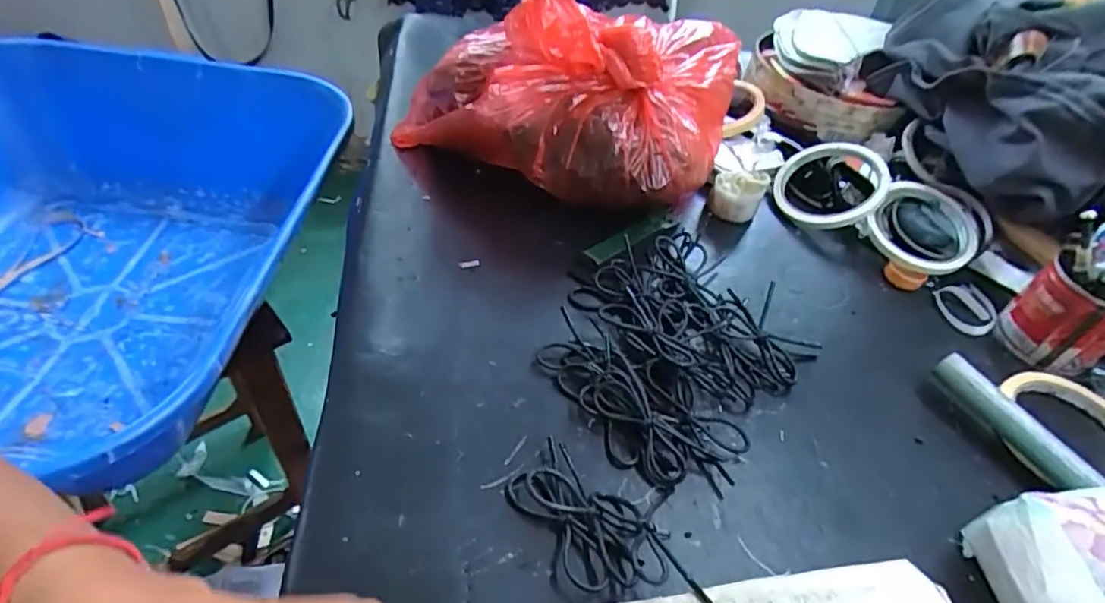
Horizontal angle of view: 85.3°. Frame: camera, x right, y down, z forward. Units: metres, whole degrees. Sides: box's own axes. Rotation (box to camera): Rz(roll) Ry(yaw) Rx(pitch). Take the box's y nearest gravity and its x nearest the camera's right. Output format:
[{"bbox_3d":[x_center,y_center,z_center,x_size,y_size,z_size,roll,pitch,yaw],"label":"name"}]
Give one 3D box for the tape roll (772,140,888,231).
[{"bbox_3d":[0.249,-0.104,0.529,0.104,0.019,0.087,-30,49,6],"label":"tape roll"}]

